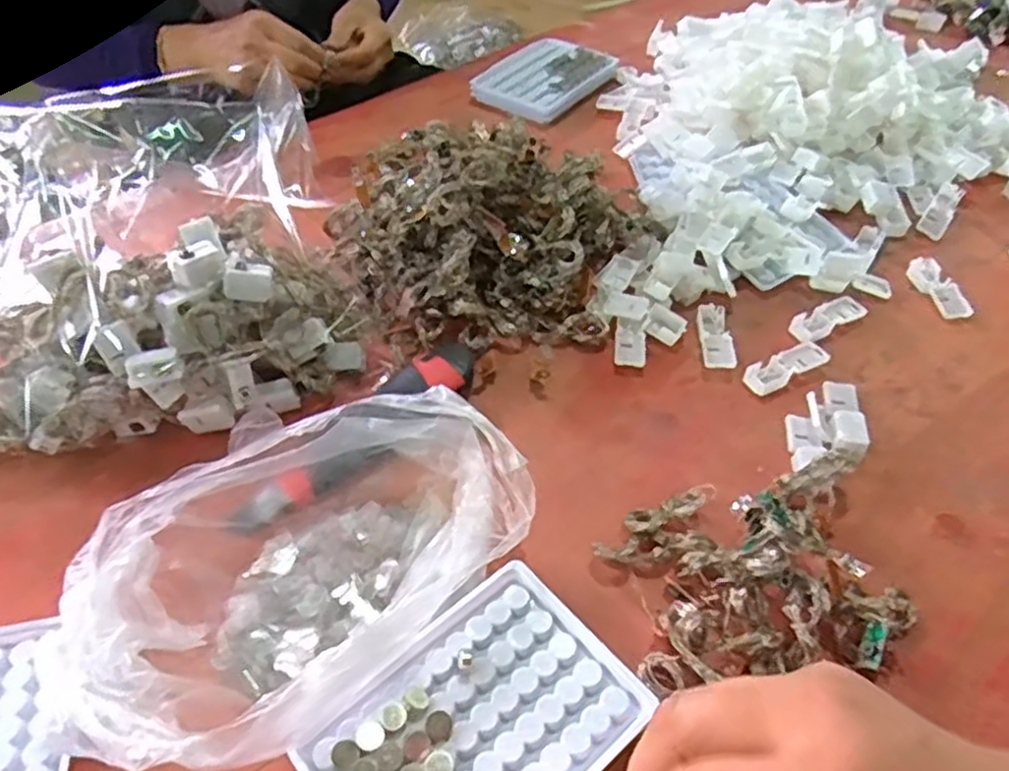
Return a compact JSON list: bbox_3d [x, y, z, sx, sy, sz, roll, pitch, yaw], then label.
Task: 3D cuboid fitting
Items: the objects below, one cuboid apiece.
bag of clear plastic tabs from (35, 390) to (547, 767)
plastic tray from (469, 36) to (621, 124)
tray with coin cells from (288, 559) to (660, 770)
[{"bbox_3d":[-0.094,0.084,0.345,0.127,0.067,0.210,34,56,27],"label":"bag of clear plastic tabs"},{"bbox_3d":[0.040,-0.307,0.728,0.105,0.021,0.128,27,54,23],"label":"plastic tray"},{"bbox_3d":[-0.012,0.147,0.313,0.129,0.025,0.092,-33,56,-26],"label":"tray with coin cells"}]

